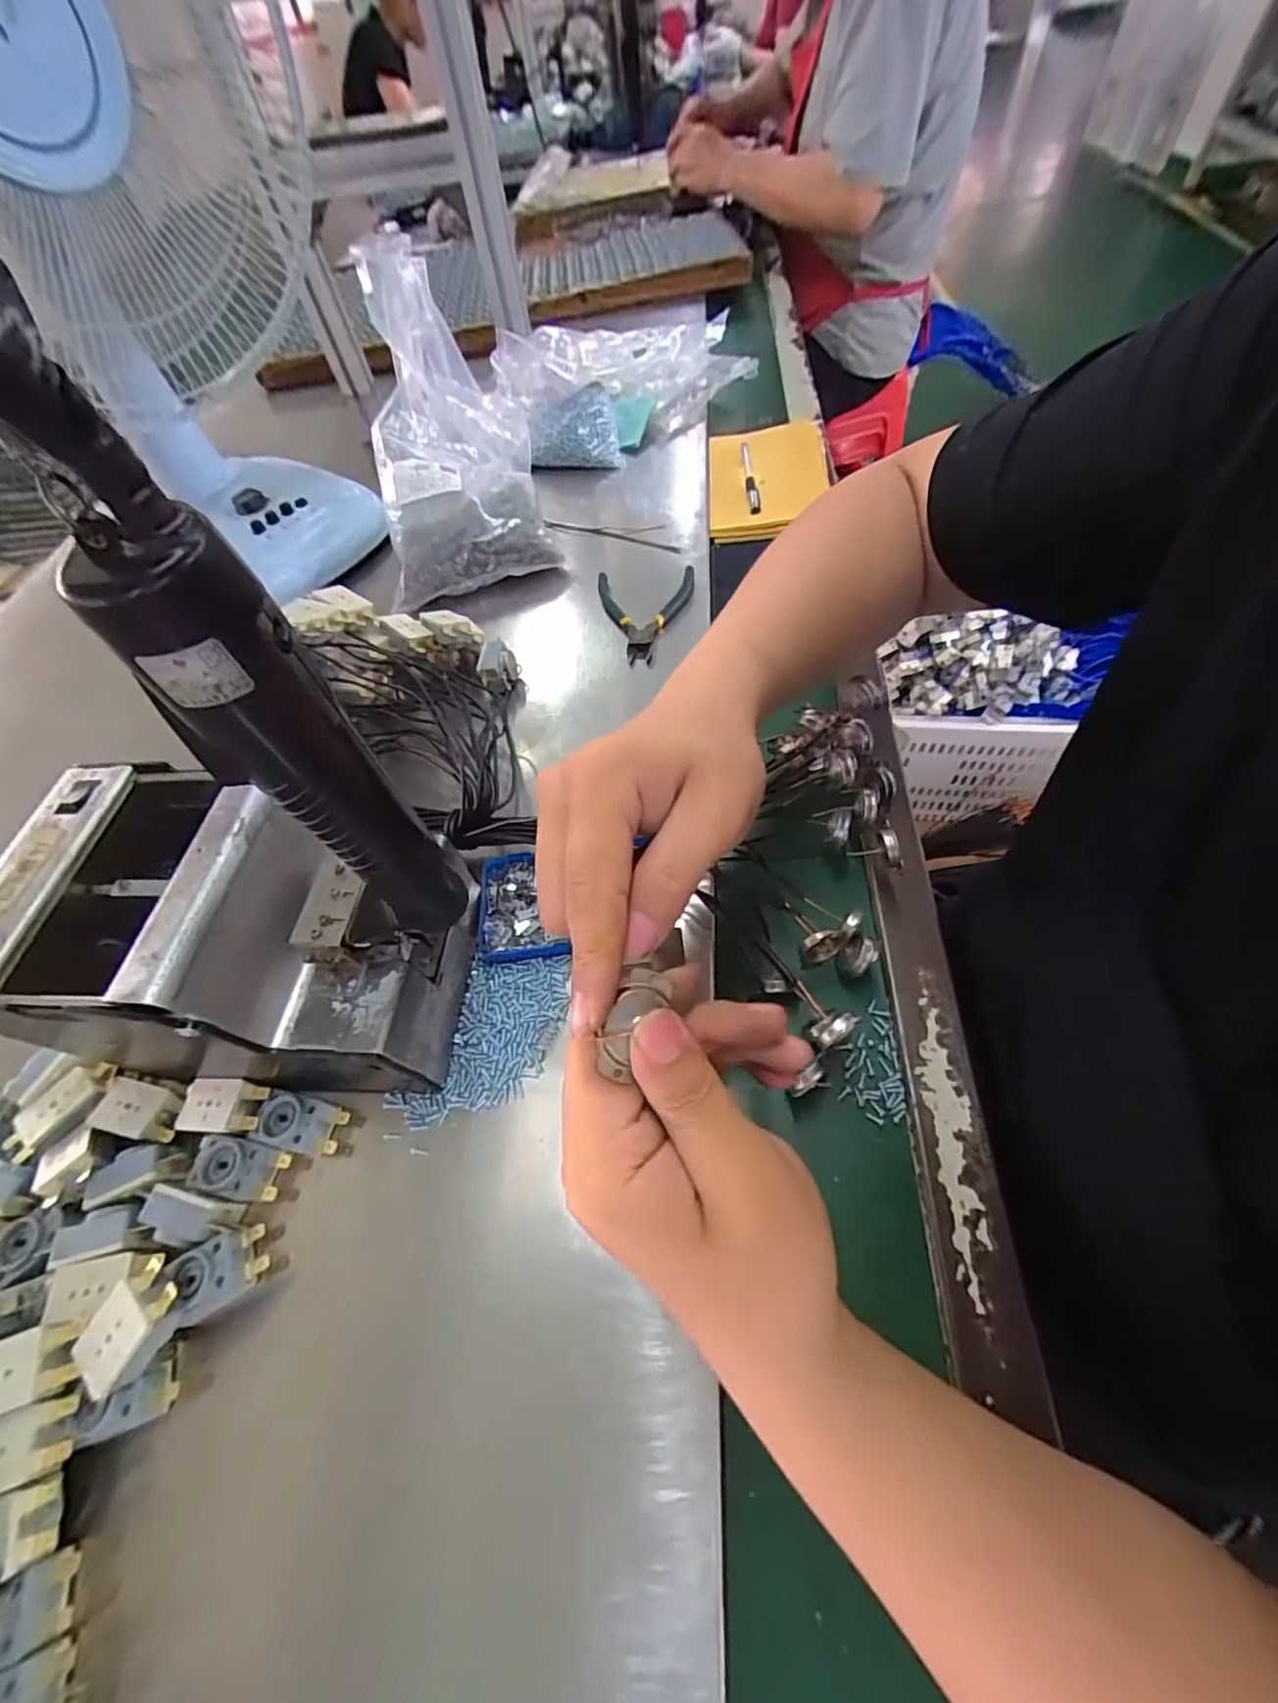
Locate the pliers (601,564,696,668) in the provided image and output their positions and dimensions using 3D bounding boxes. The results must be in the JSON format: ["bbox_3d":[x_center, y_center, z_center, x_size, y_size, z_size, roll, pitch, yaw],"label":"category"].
[{"bbox_3d":[0.003,-0.212,0.527,0.087,0.014,0.125,0,58,7],"label":"pliers"}]

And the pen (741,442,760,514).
[{"bbox_3d":[0.120,-0.414,0.650,0.011,0.007,0.136,-1,59,-1],"label":"pen"}]

